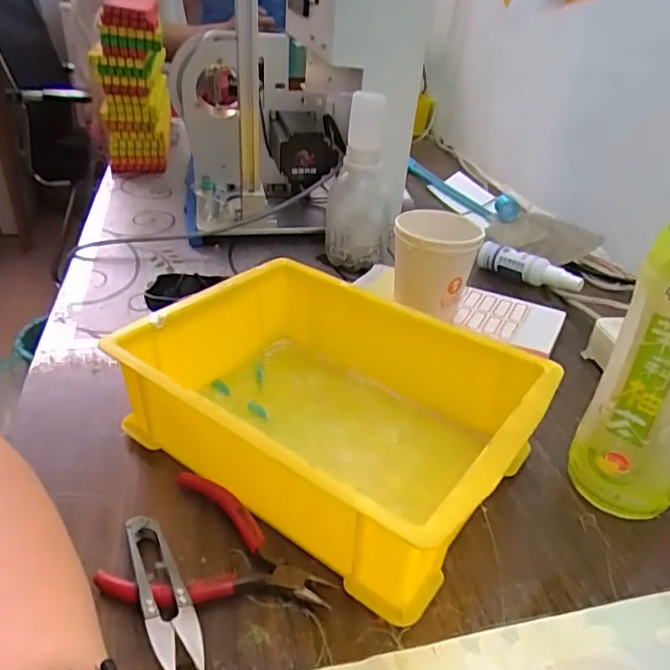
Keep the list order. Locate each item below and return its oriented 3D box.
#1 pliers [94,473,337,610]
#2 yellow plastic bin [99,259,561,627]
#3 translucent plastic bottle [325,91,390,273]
[{"bbox_3d":[-0.057,0.121,0.303,0.111,0.012,0.083,15,34,16],"label":"pliers"},{"bbox_3d":[-0.011,0.044,0.369,0.233,0.071,0.164,26,38,30],"label":"yellow plastic bin"},{"bbox_3d":[0.026,-0.156,0.587,0.067,0.162,0.055,3,32,-1],"label":"translucent plastic bottle"}]

